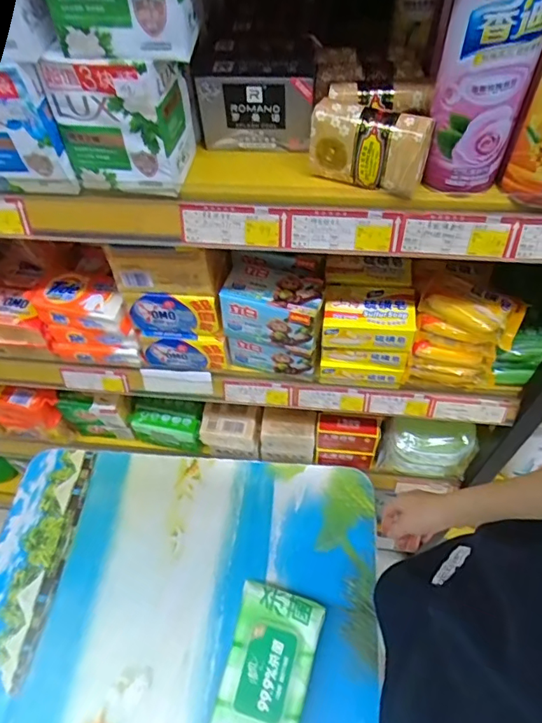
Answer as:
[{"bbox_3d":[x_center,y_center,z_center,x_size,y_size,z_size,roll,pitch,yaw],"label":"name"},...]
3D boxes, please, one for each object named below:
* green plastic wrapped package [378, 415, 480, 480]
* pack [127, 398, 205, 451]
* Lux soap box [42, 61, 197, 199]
[{"bbox_3d":[0.251,0.140,0.803,0.145,0.124,0.038,6,56,7],"label":"green plastic wrapped package"},{"bbox_3d":[-0.176,0.108,0.868,0.121,0.066,0.060,6,56,8],"label":"pack"},{"bbox_3d":[-0.116,-0.201,0.401,0.087,0.100,0.066,7,56,8],"label":"Lux soap box"}]

